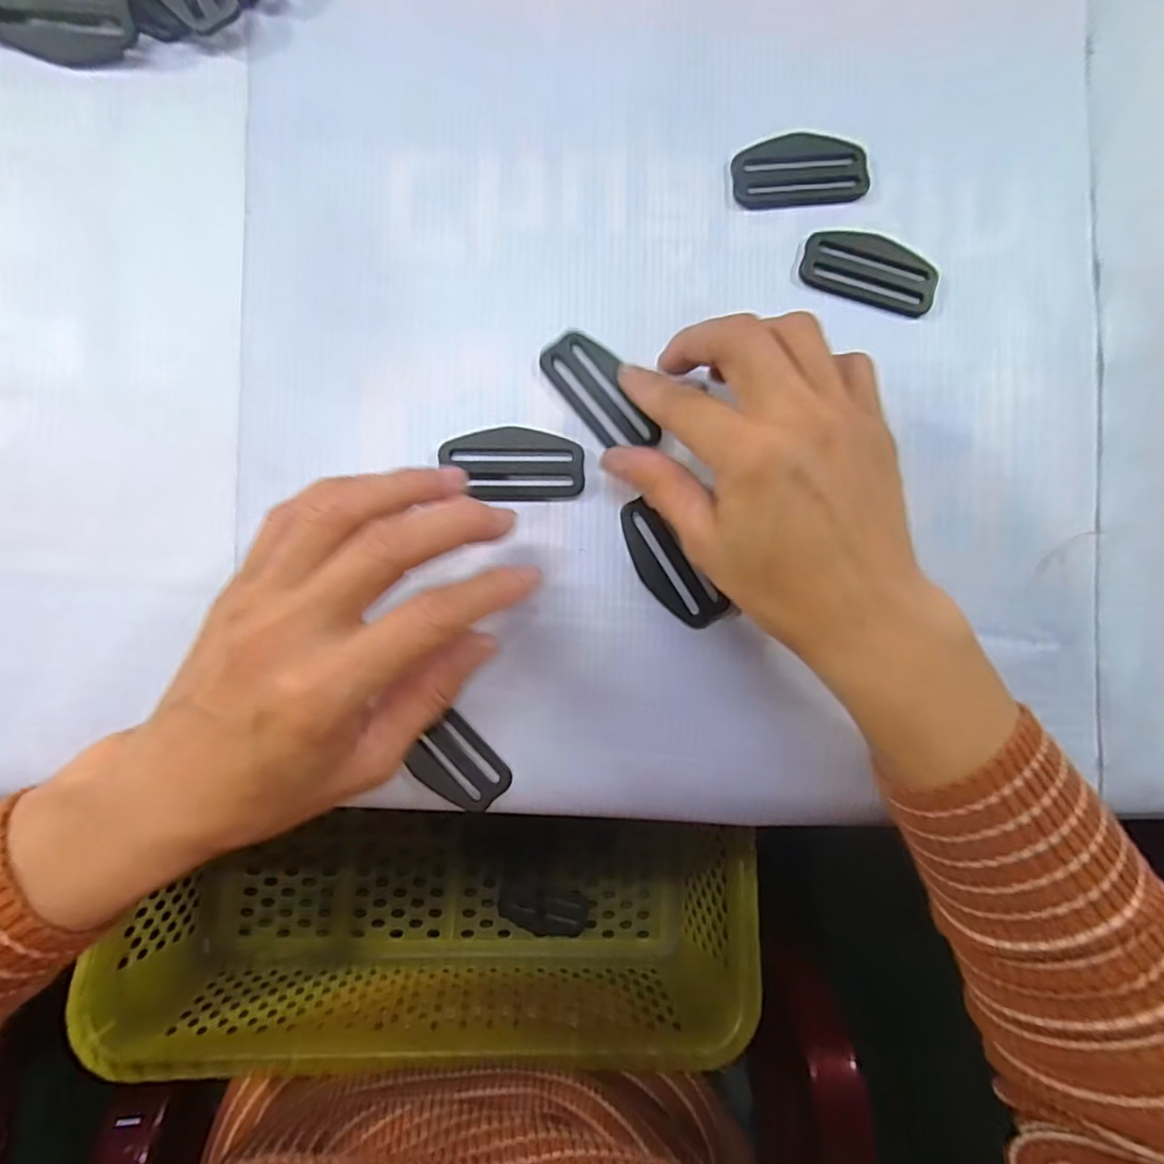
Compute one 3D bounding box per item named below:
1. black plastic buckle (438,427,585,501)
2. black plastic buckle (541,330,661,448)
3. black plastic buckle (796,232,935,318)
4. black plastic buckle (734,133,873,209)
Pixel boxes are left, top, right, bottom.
[{"bbox_3d":[-0.028,-0.049,0.252,0.058,0.006,0.029,-1,90,-4],"label":"black plastic buckle"},{"bbox_3d":[0.009,-0.078,0.253,0.026,0.004,0.058,-40,92,-3],"label":"black plastic buckle"},{"bbox_3d":[0.125,-0.136,0.261,0.058,0.004,0.028,15,89,-4],"label":"black plastic buckle"},{"bbox_3d":[0.094,-0.178,0.260,0.058,0.004,0.030,-6,91,-4],"label":"black plastic buckle"}]

